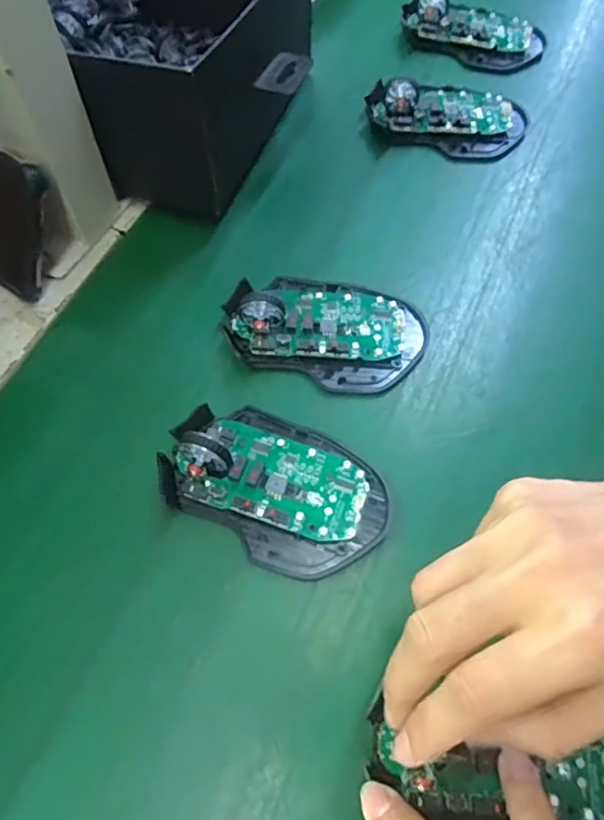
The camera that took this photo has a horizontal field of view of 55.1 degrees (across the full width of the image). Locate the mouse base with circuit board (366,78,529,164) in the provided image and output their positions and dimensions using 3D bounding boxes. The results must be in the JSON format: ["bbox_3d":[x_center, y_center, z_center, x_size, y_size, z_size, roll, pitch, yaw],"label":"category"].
[{"bbox_3d":[0.108,-0.222,0.429,0.113,0.029,0.072,20,62,10],"label":"mouse base with circuit board"}]

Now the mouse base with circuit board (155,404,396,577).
[{"bbox_3d":[-0.013,0.033,0.289,0.113,0.032,0.072,27,64,13],"label":"mouse base with circuit board"}]

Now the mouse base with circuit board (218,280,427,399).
[{"bbox_3d":[0.014,-0.051,0.341,0.116,0.024,0.075,9,61,4],"label":"mouse base with circuit board"}]

